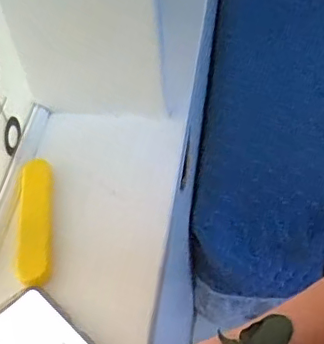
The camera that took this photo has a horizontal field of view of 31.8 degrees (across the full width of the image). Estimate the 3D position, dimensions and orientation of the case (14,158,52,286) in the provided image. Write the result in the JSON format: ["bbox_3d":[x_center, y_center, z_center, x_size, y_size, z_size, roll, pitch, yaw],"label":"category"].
[{"bbox_3d":[-0.155,0.055,0.692,0.036,0.033,0.178,-8,52,-1],"label":"case"}]

